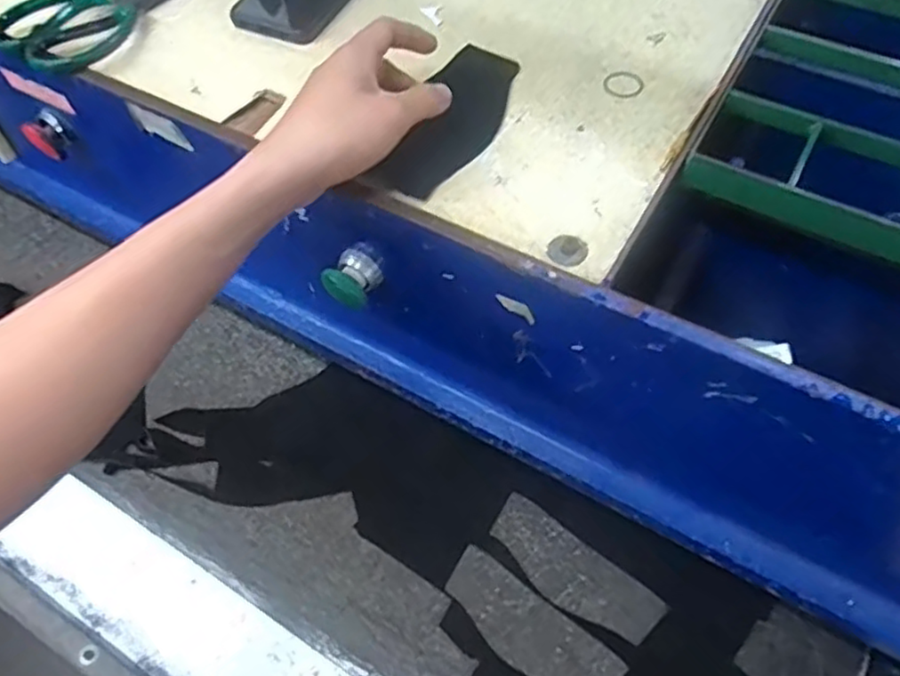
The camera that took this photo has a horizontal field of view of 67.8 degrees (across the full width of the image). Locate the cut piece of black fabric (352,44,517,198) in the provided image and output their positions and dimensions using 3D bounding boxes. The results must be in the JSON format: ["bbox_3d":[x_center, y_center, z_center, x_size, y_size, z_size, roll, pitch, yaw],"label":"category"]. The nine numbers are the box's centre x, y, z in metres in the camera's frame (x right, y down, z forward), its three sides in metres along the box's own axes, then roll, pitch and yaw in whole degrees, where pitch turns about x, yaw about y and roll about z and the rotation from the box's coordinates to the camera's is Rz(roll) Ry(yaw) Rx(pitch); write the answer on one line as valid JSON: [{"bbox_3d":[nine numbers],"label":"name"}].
[{"bbox_3d":[0.005,-0.155,0.471,0.058,0.009,0.156,21,60,15],"label":"cut piece of black fabric"}]

